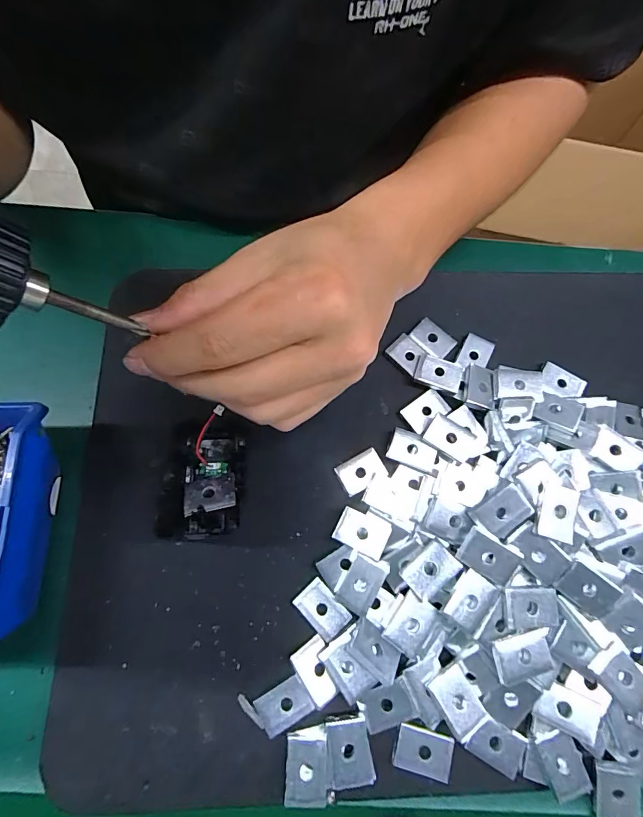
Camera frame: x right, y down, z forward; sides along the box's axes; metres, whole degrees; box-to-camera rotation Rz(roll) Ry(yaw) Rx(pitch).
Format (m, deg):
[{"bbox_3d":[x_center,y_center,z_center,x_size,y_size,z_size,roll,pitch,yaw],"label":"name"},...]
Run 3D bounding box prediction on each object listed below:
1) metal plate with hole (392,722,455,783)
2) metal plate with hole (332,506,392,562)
[{"bbox_3d":[0.051,0.173,0.206,0.028,0.004,0.021,15,75,3],"label":"metal plate with hole"},{"bbox_3d":[0.023,0.068,0.229,0.028,0.004,0.021,25,75,10],"label":"metal plate with hole"}]

